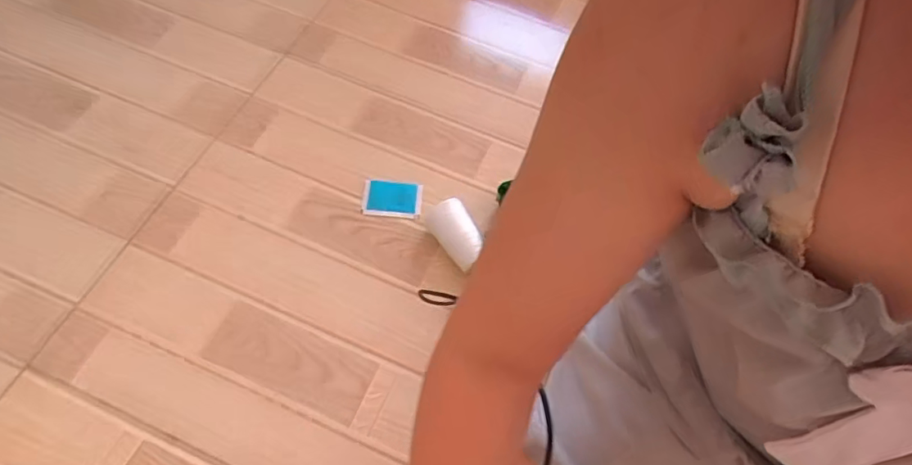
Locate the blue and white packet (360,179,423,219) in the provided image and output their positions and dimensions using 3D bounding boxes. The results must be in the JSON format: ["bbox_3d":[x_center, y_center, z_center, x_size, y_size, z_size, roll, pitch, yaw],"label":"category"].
[{"bbox_3d":[-0.095,-0.052,0.786,0.086,0.012,0.061,3,65,-1],"label":"blue and white packet"}]

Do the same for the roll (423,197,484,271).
[{"bbox_3d":[0.001,-0.002,0.740,0.053,0.055,0.095,-34,70,-20],"label":"roll"}]

